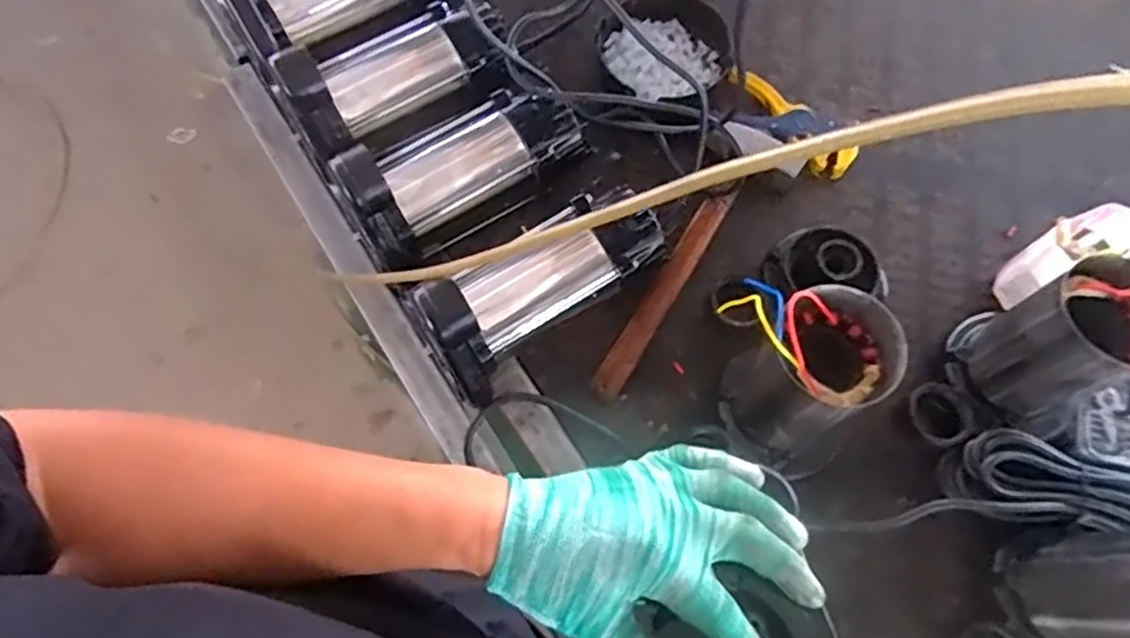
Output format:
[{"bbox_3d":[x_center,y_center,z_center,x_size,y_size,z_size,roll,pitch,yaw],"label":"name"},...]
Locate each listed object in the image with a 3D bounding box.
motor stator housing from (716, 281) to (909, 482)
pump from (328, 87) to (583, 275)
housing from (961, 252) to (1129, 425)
[{"bbox_3d":[0.194,0.055,0.582,0.109,0.178,0.101,0,69,0],"label":"motor stator housing"},{"bbox_3d":[-0.096,-0.147,0.657,0.223,0.150,0.089,-38,73,-12],"label":"pump"},{"bbox_3d":[0.414,0.025,0.582,0.092,0.139,0.103,-24,71,-9],"label":"housing"}]

